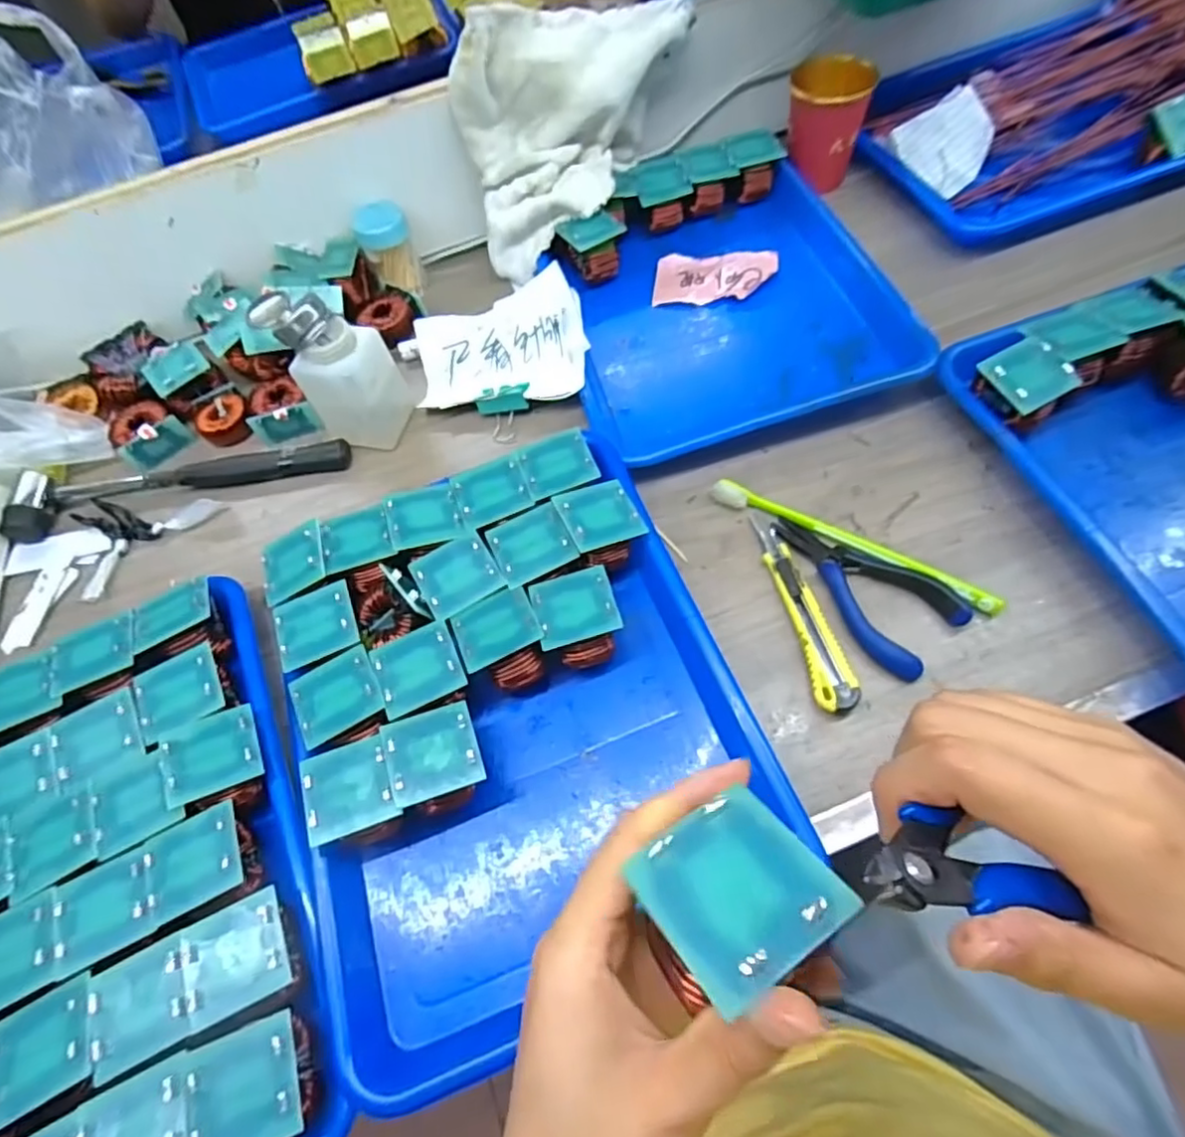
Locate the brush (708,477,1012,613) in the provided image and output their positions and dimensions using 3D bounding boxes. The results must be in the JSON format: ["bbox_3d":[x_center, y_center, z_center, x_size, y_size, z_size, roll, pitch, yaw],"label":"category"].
[{"bbox_3d":[0.162,-0.016,0.402,0.186,0.014,0.015,27,68,20],"label":"brush"}]

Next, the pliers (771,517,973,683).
[{"bbox_3d":[0.164,0.007,0.388,0.059,0.015,0.121,-37,63,-13],"label":"pliers"}]

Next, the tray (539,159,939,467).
[{"bbox_3d":[0.100,-0.214,0.514,0.251,0.036,0.281,-16,61,-1],"label":"tray"}]

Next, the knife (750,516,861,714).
[{"bbox_3d":[0.130,0.025,0.388,0.024,0.011,0.132,-13,61,0],"label":"knife"}]

